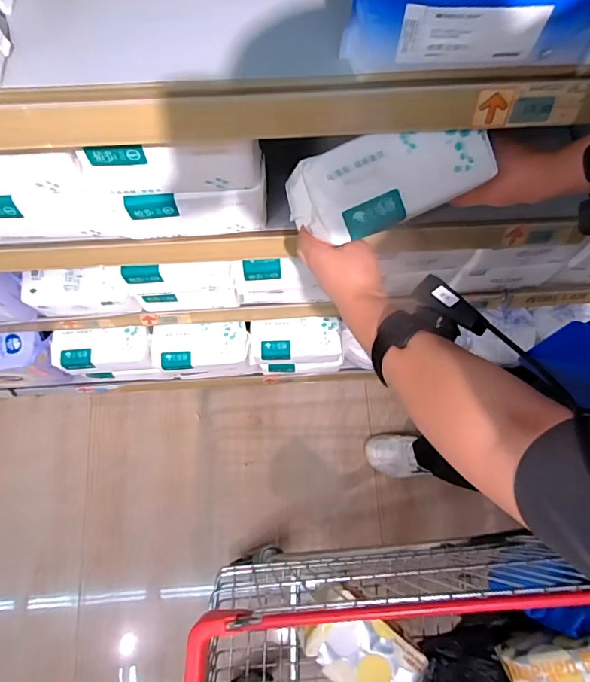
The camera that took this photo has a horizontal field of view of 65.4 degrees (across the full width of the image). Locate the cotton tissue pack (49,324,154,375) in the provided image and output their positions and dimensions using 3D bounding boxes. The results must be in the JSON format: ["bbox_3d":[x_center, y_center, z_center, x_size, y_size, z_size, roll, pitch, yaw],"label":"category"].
[{"bbox_3d":[-0.427,0.026,1.040,0.208,0.096,0.081,-5,67,-3],"label":"cotton tissue pack"}]

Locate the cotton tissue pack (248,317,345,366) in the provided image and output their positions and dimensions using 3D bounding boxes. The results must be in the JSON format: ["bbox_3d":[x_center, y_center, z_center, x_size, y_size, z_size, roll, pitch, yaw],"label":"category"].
[{"bbox_3d":[0.005,0.004,1.051,0.211,0.094,0.078,-2,67,-2],"label":"cotton tissue pack"}]

